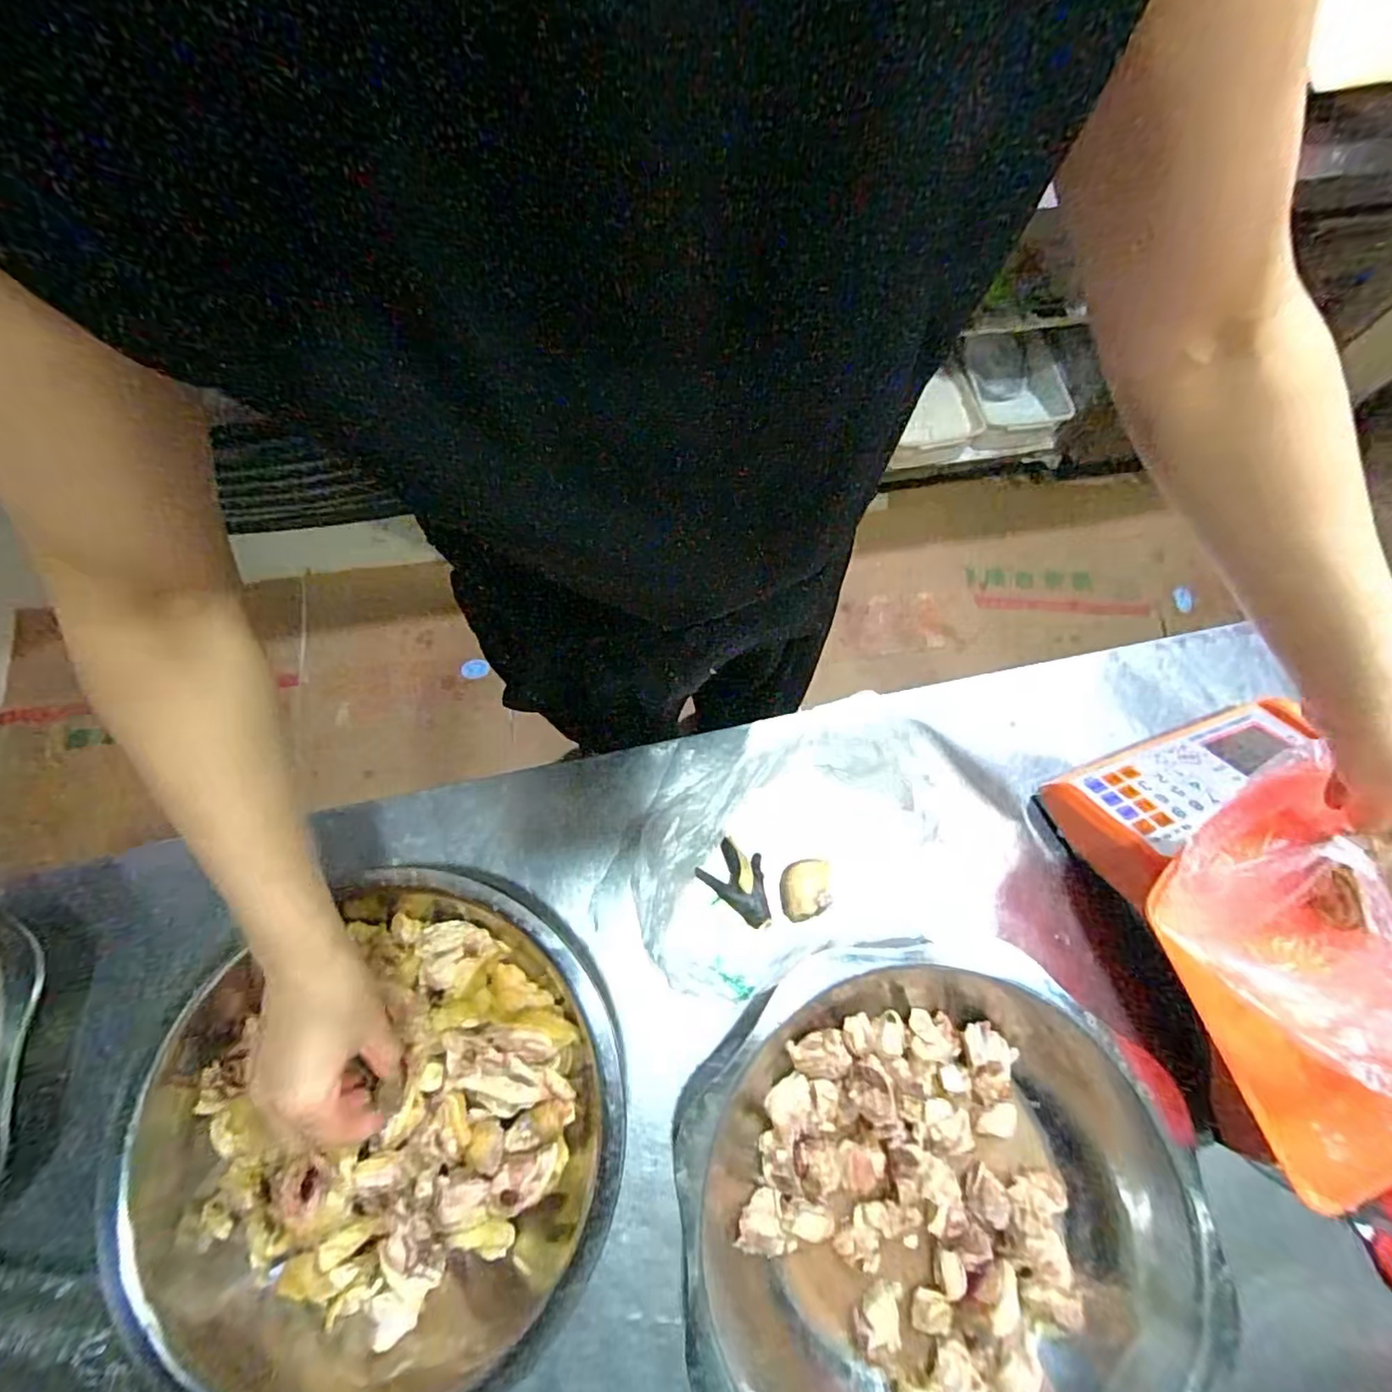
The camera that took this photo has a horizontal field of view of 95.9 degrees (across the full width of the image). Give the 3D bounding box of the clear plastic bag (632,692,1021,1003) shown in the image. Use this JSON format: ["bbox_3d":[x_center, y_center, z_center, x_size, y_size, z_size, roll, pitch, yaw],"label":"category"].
[{"bbox_3d":[0.107,0.111,0.523,0.315,0.048,0.210,-11,74,-5],"label":"clear plastic bag"}]

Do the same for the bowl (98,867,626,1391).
[{"bbox_3d":[-0.222,0.306,0.450,0.312,0.085,0.345,37,76,9],"label":"bowl"}]

